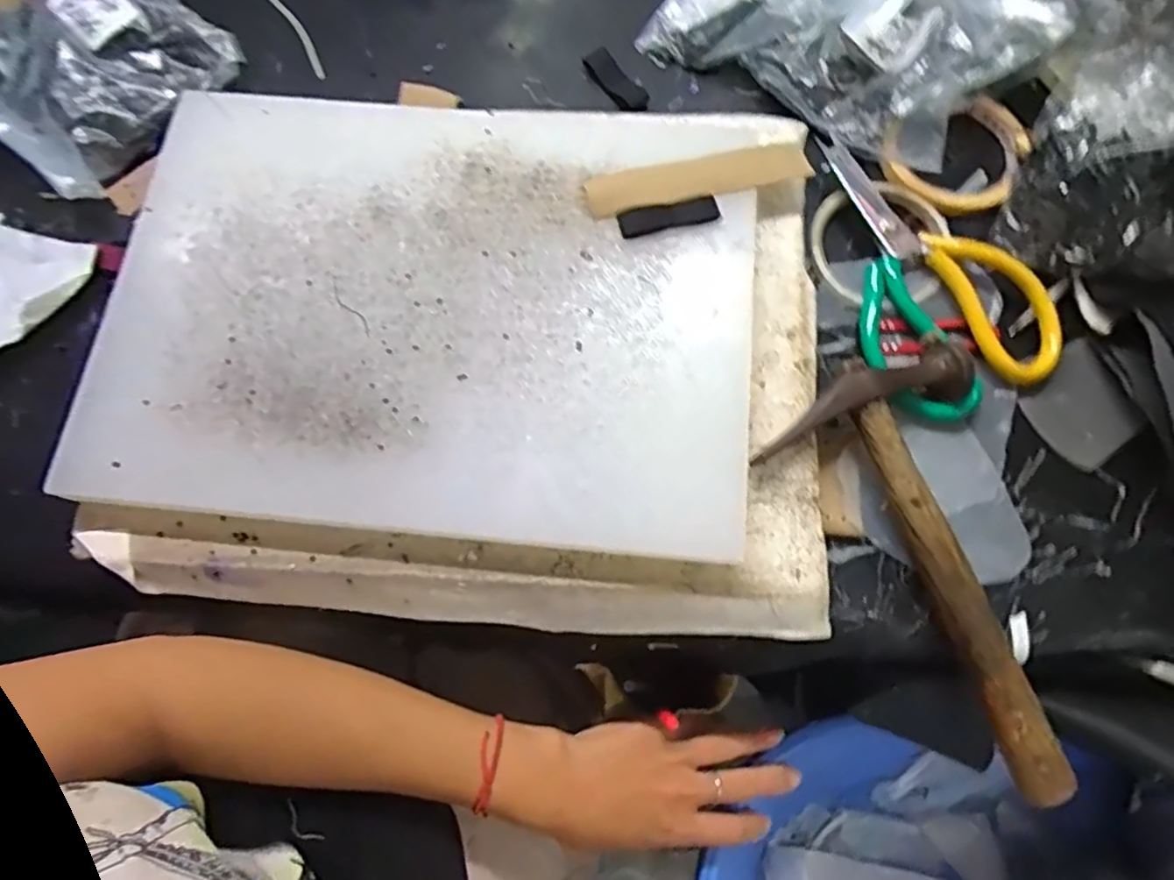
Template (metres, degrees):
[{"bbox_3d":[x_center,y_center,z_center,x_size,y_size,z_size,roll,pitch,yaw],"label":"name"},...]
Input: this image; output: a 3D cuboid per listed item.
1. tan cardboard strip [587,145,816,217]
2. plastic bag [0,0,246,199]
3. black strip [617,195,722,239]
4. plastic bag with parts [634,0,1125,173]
[{"bbox_3d":[0.065,-0.152,0.387,0.131,0.006,0.029,-12,73,-1],"label":"tan cardboard strip"},{"bbox_3d":[-0.366,-0.286,0.478,0.163,0.040,0.218,-42,76,-10],"label":"plastic bag"},{"bbox_3d":[0.047,-0.126,0.380,0.057,0.006,0.014,-13,73,-2],"label":"black strip"},{"bbox_3d":[0.183,-0.289,0.428,0.255,0.085,0.168,29,76,10],"label":"plastic bag with parts"}]

